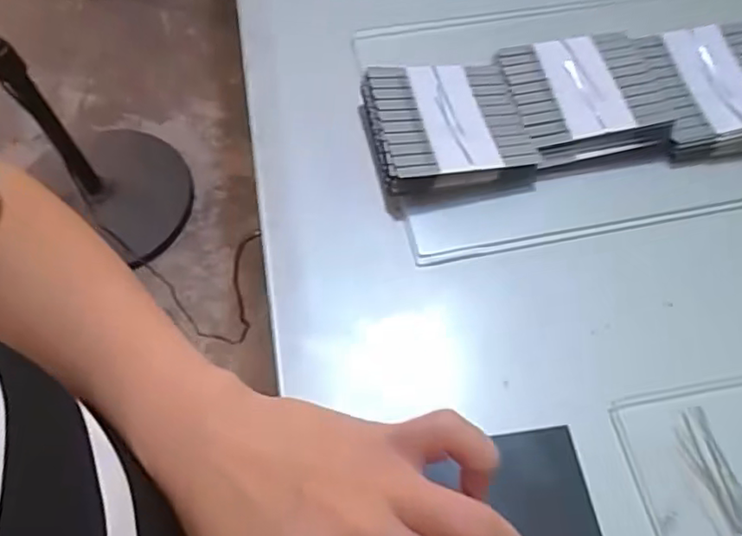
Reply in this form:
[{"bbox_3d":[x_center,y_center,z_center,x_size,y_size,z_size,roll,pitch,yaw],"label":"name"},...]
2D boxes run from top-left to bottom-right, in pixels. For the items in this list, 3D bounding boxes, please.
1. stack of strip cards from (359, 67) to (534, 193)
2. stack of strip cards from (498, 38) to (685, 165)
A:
[{"bbox_3d":[0.040,-0.078,0.338,0.079,0.024,0.074,-9,60,-7],"label":"stack of strip cards"},{"bbox_3d":[0.125,-0.098,0.351,0.091,0.022,0.083,-8,60,-6],"label":"stack of strip cards"}]

